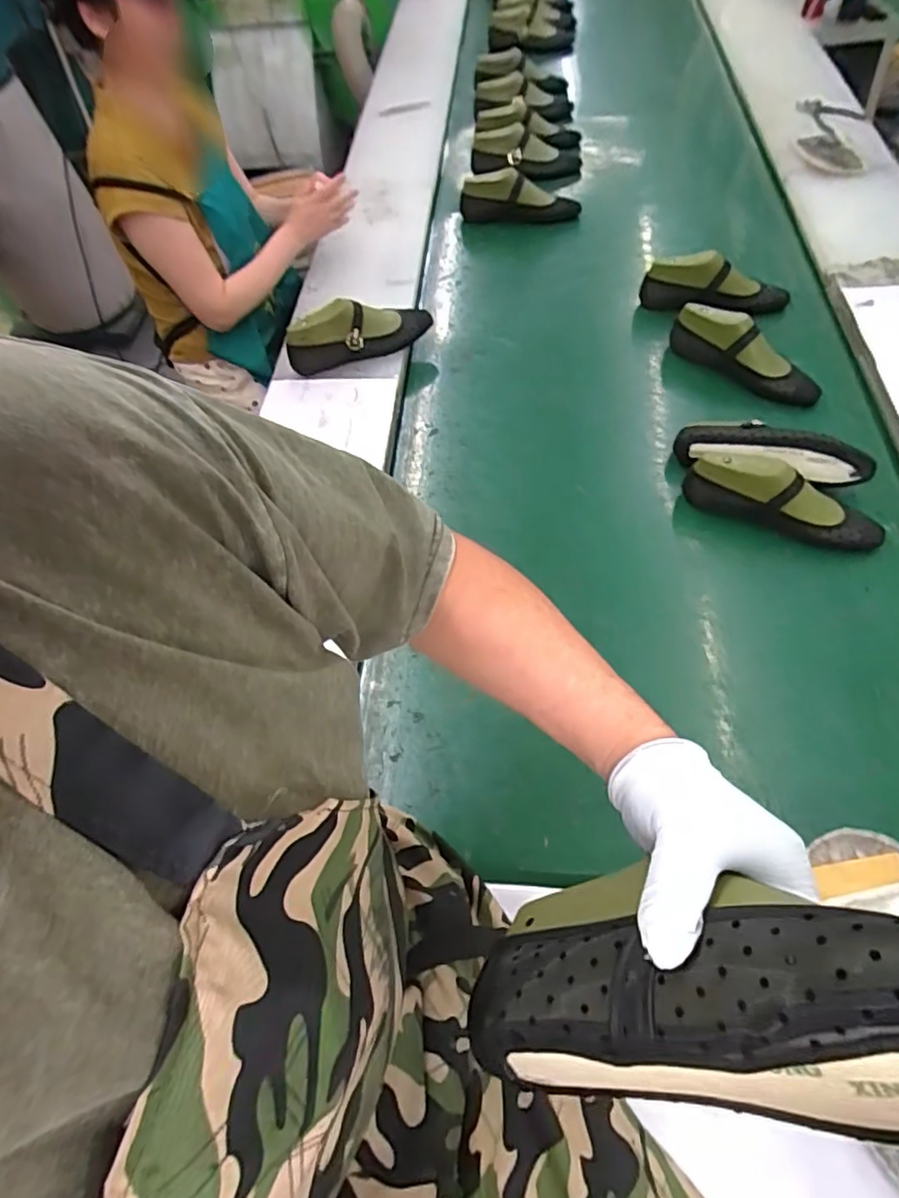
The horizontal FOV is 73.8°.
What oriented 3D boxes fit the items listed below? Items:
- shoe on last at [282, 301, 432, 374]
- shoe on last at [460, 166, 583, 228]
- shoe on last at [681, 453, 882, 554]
[{"bbox_3d":[-0.172,-0.531,1.164,0.294,0.117,0.076,-22,58,-8],"label":"shoe on last"},{"bbox_3d":[0.185,-1.055,1.564,0.313,0.102,0.089,3,58,8],"label":"shoe on last"},{"bbox_3d":[0.514,-0.149,0.917,0.293,0.111,0.077,19,61,17],"label":"shoe on last"}]

